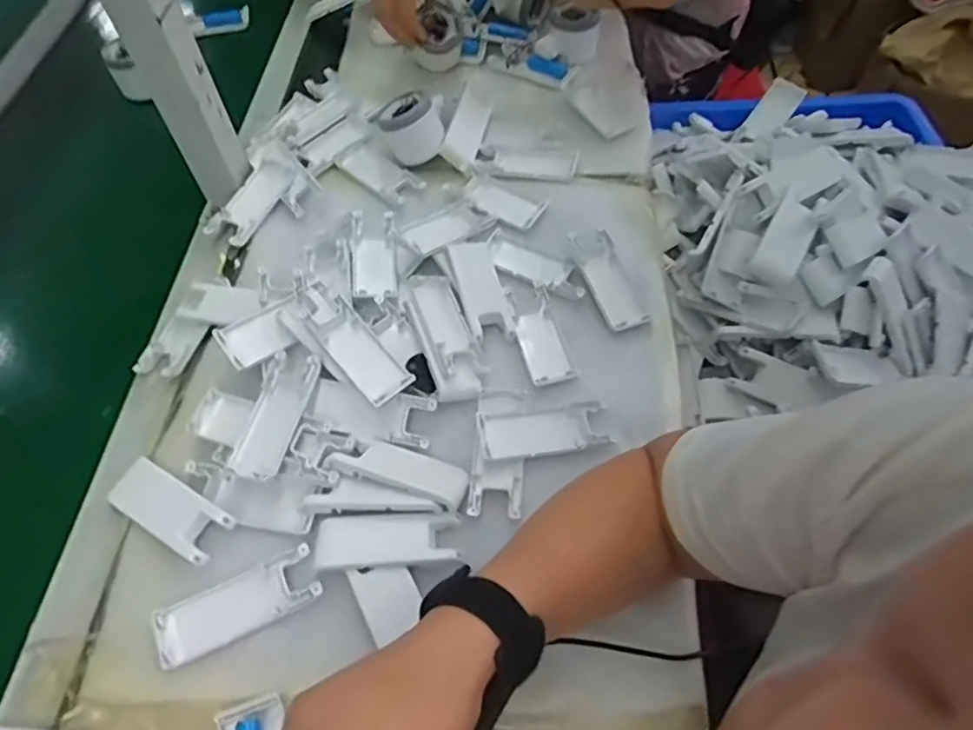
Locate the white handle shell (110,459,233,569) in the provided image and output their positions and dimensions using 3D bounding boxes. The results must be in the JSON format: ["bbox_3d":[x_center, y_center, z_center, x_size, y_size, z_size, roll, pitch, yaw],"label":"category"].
[{"bbox_3d":[-0.234,0.105,0.457,0.100,0.012,0.040,27,62,18],"label":"white handle shell"}]

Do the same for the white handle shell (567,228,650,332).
[{"bbox_3d":[0.111,-0.078,0.560,0.038,0.018,0.102,-18,58,-10],"label":"white handle shell"}]

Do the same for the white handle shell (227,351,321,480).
[{"bbox_3d":[-0.164,0.038,0.480,0.044,0.014,0.100,11,58,9],"label":"white handle shell"}]

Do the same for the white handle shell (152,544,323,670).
[{"bbox_3d":[-0.166,0.160,0.416,0.104,0.008,0.039,-23,59,-13],"label":"white handle shell"}]

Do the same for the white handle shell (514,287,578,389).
[{"bbox_3d":[0.047,-0.025,0.547,0.037,0.011,0.098,-11,57,-6],"label":"white handle shell"}]

